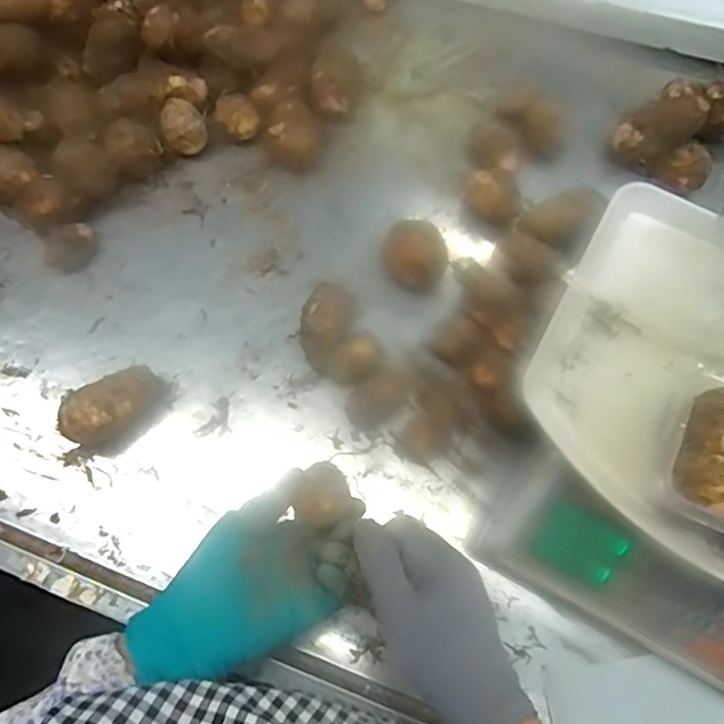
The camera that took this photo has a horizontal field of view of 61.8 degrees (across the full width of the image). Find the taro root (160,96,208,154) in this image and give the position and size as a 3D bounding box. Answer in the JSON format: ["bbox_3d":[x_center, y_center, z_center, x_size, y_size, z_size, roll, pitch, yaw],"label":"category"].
[{"bbox_3d":[-0.172,-0.226,0.591,0.039,0.044,0.039,0,72,0],"label":"taro root"}]

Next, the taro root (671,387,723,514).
[{"bbox_3d":[0.211,0.055,0.367,0.036,0.045,0.073,12,72,4],"label":"taro root"}]

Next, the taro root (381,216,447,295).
[{"bbox_3d":[0.047,-0.091,0.539,0.053,0.051,0.050,0,72,0],"label":"taro root"}]

